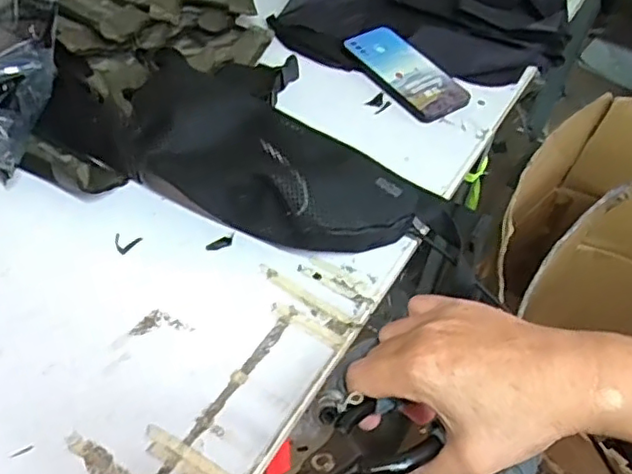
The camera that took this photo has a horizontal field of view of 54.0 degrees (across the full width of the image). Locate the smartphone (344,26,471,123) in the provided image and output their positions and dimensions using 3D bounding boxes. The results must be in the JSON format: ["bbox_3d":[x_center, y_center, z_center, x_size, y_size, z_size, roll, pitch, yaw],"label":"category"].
[{"bbox_3d":[0.110,-0.206,0.767,0.083,0.011,0.169,-31,61,-23],"label":"smartphone"}]

